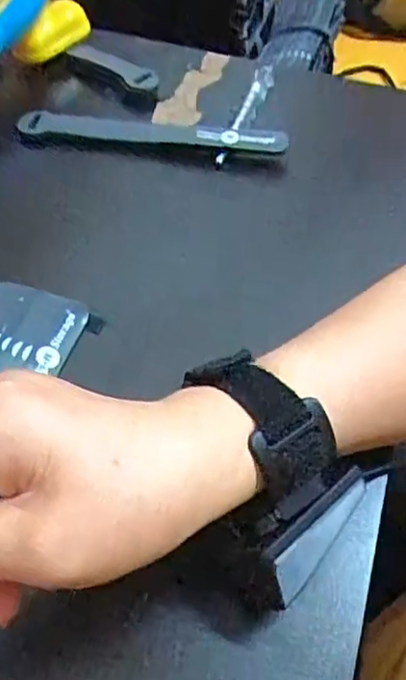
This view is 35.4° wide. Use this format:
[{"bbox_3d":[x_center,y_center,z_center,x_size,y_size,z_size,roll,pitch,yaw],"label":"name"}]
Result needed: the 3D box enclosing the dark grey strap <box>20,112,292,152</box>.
[{"bbox_3d":[-0.038,-0.156,0.473,0.197,0.008,0.023,8,53,5],"label":"dark grey strap"}]

